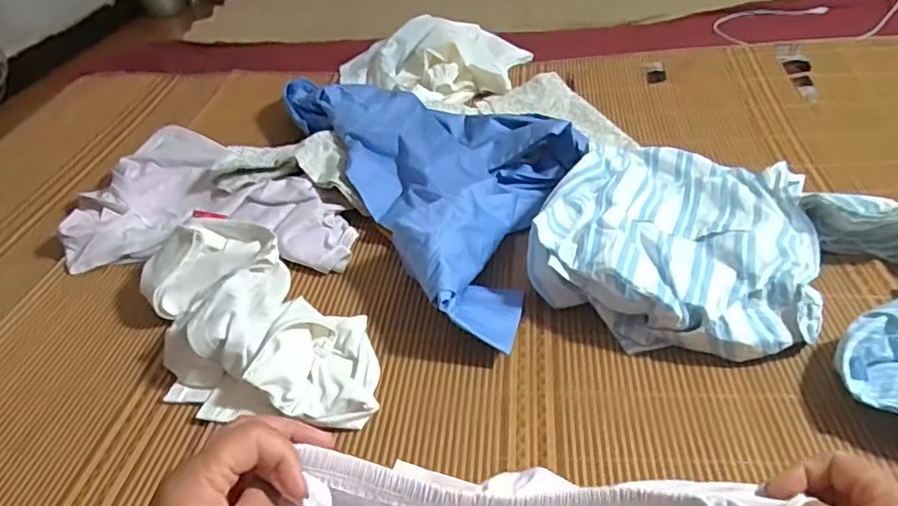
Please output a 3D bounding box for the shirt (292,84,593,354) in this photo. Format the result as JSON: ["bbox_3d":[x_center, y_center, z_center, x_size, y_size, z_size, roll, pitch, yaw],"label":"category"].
[{"bbox_3d":[-0.008,-0.136,0.842,0.290,0.072,0.667,-21,40,-18],"label":"shirt"}]

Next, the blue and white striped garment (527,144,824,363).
[{"bbox_3d":[0.254,-0.033,0.674,0.259,0.072,0.319,12,41,23],"label":"blue and white striped garment"}]

